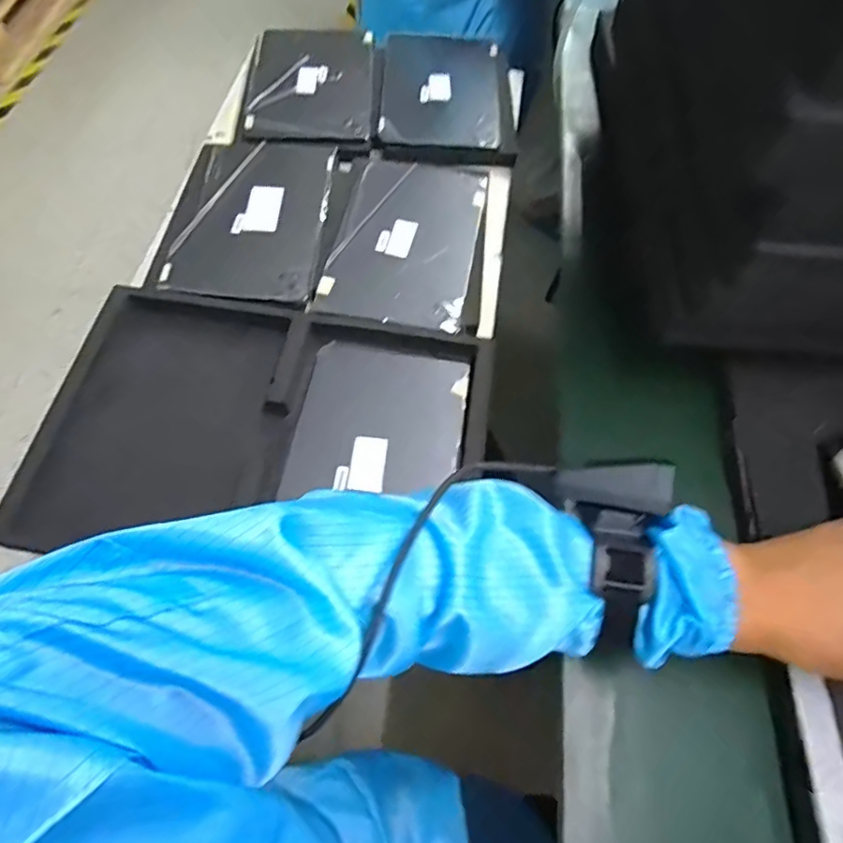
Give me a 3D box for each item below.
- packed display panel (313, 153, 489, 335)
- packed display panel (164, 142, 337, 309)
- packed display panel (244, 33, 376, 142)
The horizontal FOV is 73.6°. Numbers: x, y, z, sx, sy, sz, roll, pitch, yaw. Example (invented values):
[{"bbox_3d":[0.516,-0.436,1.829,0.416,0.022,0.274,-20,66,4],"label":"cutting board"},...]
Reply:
[{"bbox_3d":[-0.018,-0.234,0.700,0.169,0.011,0.268,11,64,3],"label":"packed display panel"},{"bbox_3d":[-0.210,-0.259,0.707,0.178,0.016,0.266,5,63,0],"label":"packed display panel"},{"bbox_3d":[-0.166,-0.507,0.844,0.182,0.025,0.255,1,64,-3],"label":"packed display panel"}]

